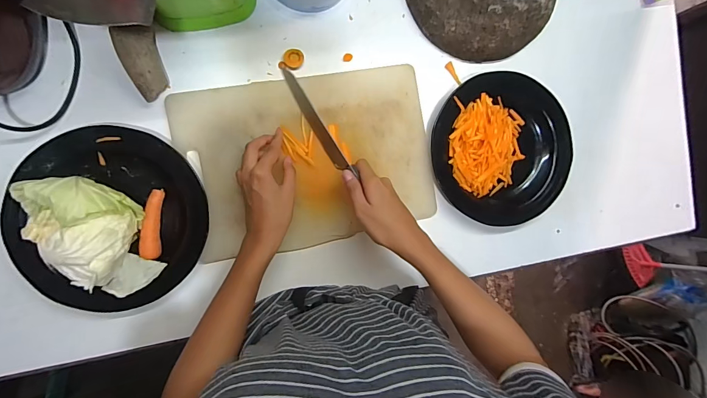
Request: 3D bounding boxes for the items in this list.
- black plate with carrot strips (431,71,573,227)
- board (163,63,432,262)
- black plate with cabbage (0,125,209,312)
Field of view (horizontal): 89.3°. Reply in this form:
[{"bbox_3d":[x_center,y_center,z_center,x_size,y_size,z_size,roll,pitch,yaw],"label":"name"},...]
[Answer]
[{"bbox_3d":[0.230,-0.075,0.541,0.220,0.043,0.223,0,90,-10],"label":"black plate with carrot strips"},{"bbox_3d":[-0.058,-0.055,0.508,0.343,0.017,0.233,-10,93,-10],"label":"board"},{"bbox_3d":[-0.304,0.023,0.433,0.224,0.087,0.217,0,90,-10],"label":"black plate with cabbage"}]

